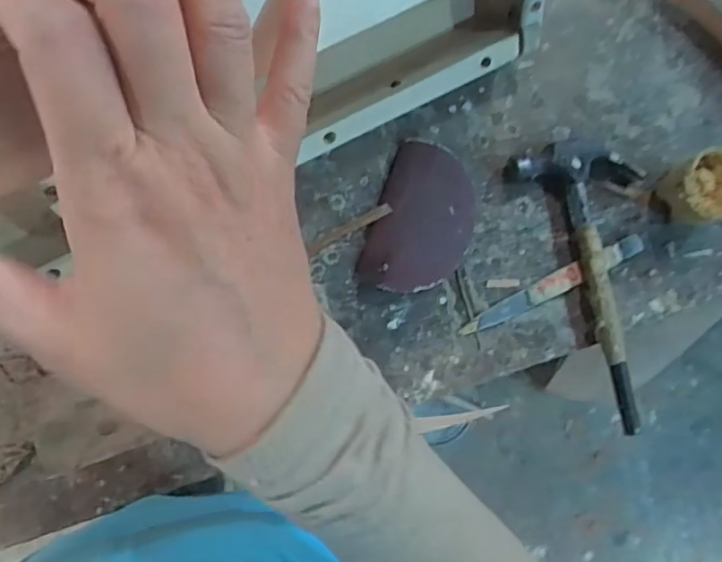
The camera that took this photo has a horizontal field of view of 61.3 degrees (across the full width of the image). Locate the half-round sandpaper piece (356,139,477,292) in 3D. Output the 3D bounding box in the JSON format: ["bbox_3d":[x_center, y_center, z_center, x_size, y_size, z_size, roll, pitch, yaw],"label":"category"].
[{"bbox_3d":[0.051,-0.047,0.483,0.081,0.020,0.118,16,85,-6],"label":"half-round sandpaper piece"}]

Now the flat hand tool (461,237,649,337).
[{"bbox_3d":[0.159,0.003,0.498,0.173,0.013,0.017,-26,90,-8],"label":"flat hand tool"}]

